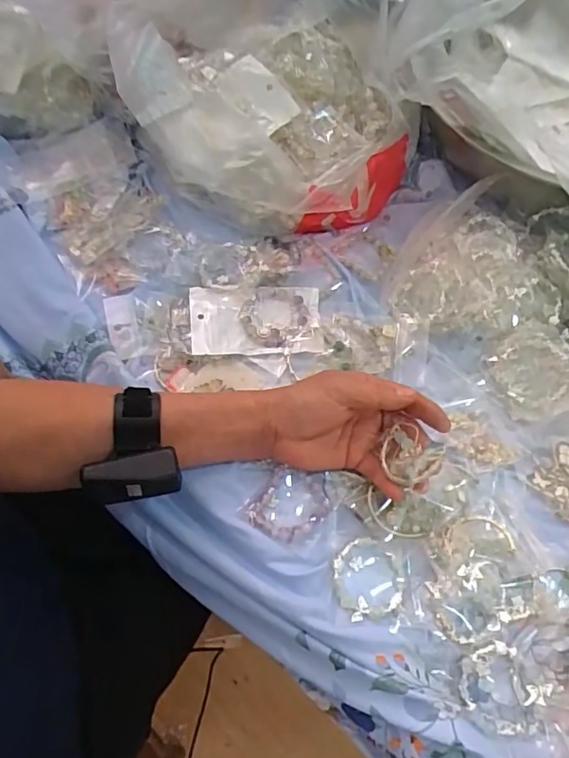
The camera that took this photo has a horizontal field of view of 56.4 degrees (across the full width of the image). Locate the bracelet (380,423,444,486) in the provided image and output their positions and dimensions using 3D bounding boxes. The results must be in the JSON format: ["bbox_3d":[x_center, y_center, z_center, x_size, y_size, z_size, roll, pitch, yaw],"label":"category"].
[{"bbox_3d":[0.098,0.060,0.410,0.040,0.011,0.050,-49,37,1],"label":"bracelet"}]

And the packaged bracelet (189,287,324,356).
[{"bbox_3d":[-0.027,-0.056,0.505,0.120,0.016,0.071,-4,66,-4],"label":"packaged bracelet"}]

